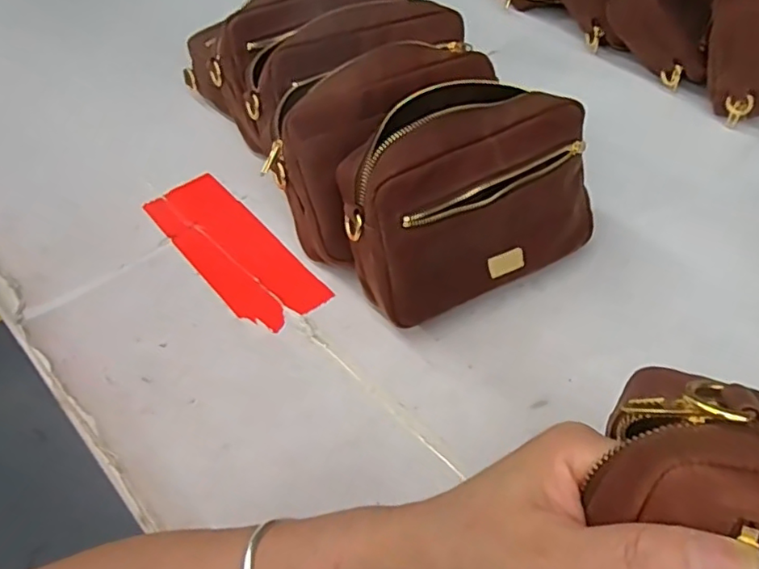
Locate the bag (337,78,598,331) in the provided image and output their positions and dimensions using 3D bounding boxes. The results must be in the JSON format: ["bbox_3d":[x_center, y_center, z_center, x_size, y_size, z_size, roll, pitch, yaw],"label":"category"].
[{"bbox_3d":[0.060,-0.063,0.423,0.178,0.136,0.109,-24,55,-19],"label":"bag"}]

